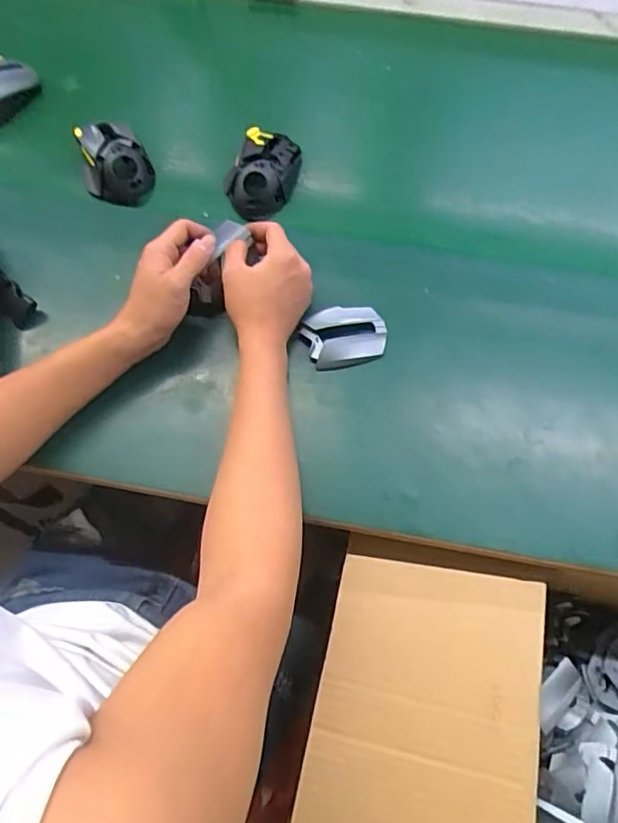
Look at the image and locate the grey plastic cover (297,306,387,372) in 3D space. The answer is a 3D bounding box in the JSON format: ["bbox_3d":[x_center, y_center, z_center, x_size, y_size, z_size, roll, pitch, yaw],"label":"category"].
[{"bbox_3d":[0.035,-0.073,0.548,0.079,0.014,0.061,-17,66,-8],"label":"grey plastic cover"}]

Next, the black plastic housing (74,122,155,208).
[{"bbox_3d":[-0.215,-0.275,0.616,0.074,0.038,0.105,-25,73,-11],"label":"black plastic housing"}]

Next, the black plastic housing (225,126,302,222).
[{"bbox_3d":[-0.049,-0.272,0.622,0.072,0.045,0.108,22,71,6],"label":"black plastic housing"}]

